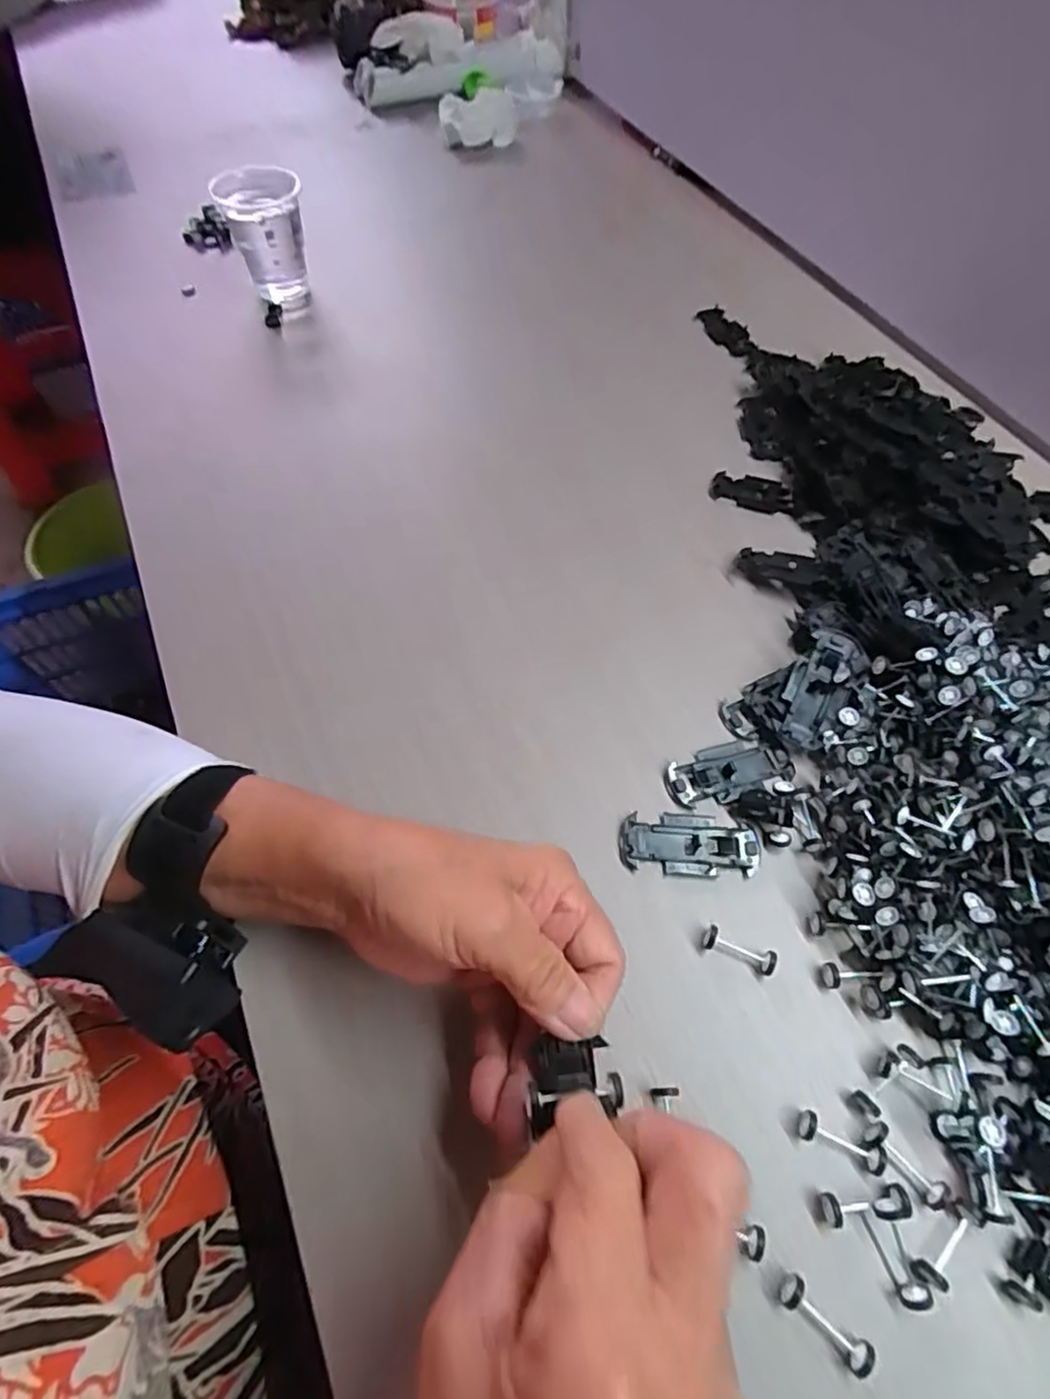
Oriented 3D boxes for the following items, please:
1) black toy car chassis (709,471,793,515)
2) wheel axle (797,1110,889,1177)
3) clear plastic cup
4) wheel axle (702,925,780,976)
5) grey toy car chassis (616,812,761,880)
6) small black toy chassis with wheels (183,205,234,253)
[{"bbox_3d":[0.155,-0.142,0.443,0.054,0.007,0.029,11,62,8],"label":"black toy car chassis"},{"bbox_3d":[0.124,0.174,0.254,0.033,0.009,0.010,24,65,14],"label":"wheel axle"},{"bbox_3d":[-0.204,-0.373,0.529,0.065,0.077,0.066,-23,63,-11],"label":"clear plastic cup"},{"bbox_3d":[0.096,0.112,0.288,0.033,0.009,0.010,22,64,13],"label":"wheel axle"},{"bbox_3d":[0.080,0.070,0.313,0.066,0.004,0.030,4,61,4],"label":"grey toy car chassis"},{"bbox_3d":[-0.287,-0.422,0.581,0.037,0.023,0.048,-27,64,-12],"label":"small black toy chassis with wheels"}]

